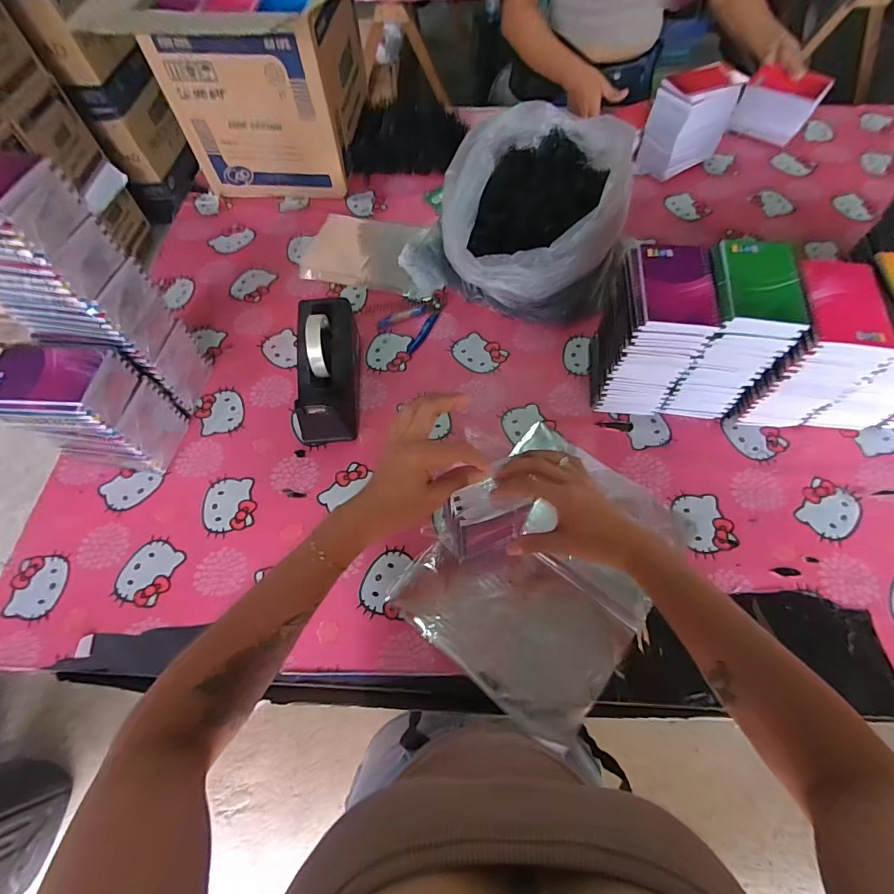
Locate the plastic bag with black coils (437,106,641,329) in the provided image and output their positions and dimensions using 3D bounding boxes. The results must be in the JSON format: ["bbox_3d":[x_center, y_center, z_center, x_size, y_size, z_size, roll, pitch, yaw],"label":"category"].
[{"bbox_3d":[0.147,-0.401,0.773,0.292,0.181,0.358,11,62,9],"label":"plastic bag with black coils"}]

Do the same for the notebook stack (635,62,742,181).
[{"bbox_3d":[0.468,-0.631,0.883,0.171,0.158,0.097,-36,66,-16],"label":"notebook stack"}]

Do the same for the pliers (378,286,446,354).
[{"bbox_3d":[-0.042,-0.223,0.765,0.077,0.011,0.137,37,69,20],"label":"pliers"}]

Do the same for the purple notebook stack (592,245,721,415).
[{"bbox_3d":[0.268,-0.146,0.608,0.099,0.199,0.129,5,62,5],"label":"purple notebook stack"}]

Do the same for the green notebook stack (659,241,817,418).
[{"bbox_3d":[0.370,-0.146,0.611,0.101,0.198,0.135,8,62,7],"label":"green notebook stack"}]

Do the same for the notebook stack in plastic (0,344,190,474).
[{"bbox_3d":[-0.462,-0.042,0.595,0.137,0.171,0.101,3,61,4],"label":"notebook stack in plastic"}]

